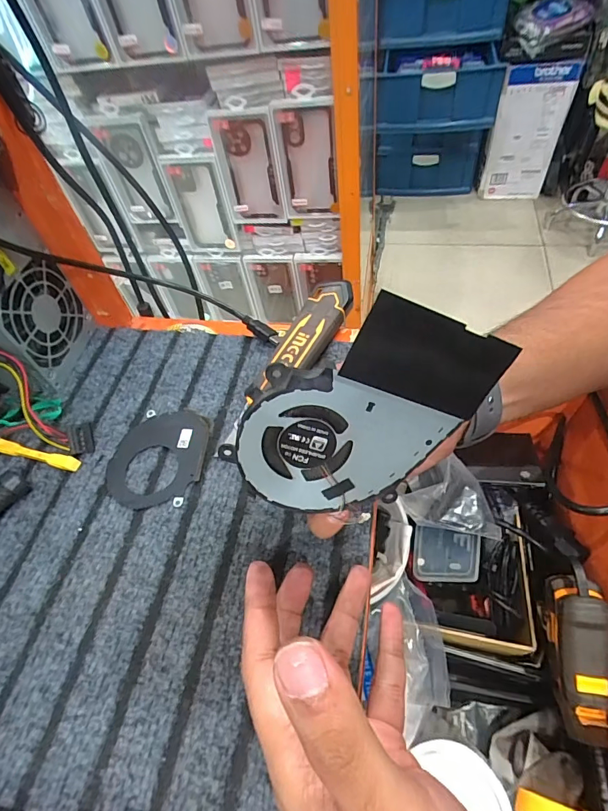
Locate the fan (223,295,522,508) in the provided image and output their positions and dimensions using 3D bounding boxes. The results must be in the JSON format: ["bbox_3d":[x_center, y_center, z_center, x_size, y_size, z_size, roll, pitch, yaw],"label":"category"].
[{"bbox_3d":[0.023,0.005,0.186,0.082,0.108,0.004,25,26,-18],"label":"fan"}]

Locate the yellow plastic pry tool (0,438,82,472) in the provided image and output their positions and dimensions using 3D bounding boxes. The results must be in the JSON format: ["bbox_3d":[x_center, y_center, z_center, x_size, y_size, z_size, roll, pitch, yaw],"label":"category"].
[{"bbox_3d":[-0.210,0.038,0.339,0.078,0.008,0.011,10,56,16],"label":"yellow plastic pry tool"}]

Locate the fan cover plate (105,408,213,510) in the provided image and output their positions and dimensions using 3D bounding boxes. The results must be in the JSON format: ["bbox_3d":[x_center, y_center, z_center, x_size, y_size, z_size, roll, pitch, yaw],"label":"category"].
[{"bbox_3d":[-0.112,0.037,0.330,0.073,0.005,0.081,0,54,8],"label":"fan cover plate"}]

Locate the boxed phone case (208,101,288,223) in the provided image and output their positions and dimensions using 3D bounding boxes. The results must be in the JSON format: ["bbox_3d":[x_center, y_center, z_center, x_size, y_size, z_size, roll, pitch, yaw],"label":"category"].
[{"bbox_3d":[-0.092,-0.397,0.734,0.104,0.189,0.022,2,55,10],"label":"boxed phone case"}]

